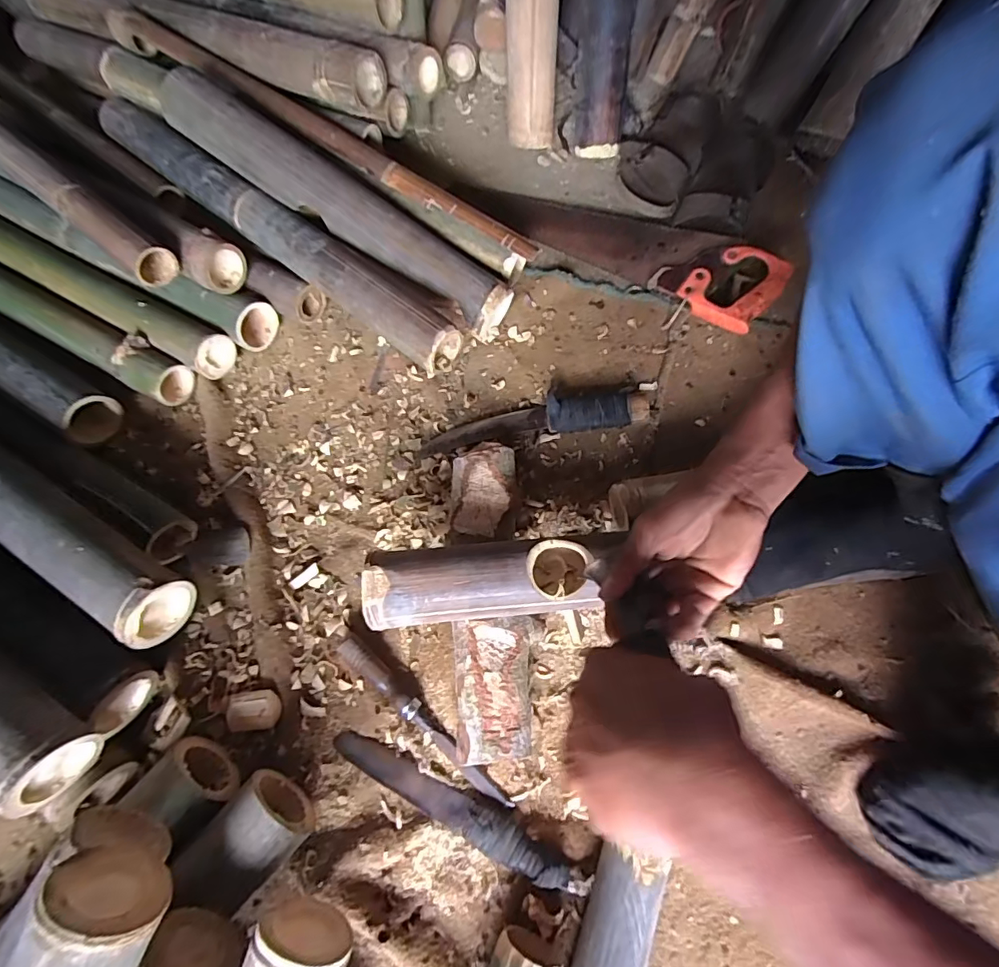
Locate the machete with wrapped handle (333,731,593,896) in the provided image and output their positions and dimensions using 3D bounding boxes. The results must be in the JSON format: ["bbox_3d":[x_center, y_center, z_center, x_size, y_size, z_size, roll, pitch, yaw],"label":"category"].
[{"bbox_3d":[-0.045,0.322,0.493,0.278,0.021,0.039,24,72,11],"label":"machete with wrapped handle"}]

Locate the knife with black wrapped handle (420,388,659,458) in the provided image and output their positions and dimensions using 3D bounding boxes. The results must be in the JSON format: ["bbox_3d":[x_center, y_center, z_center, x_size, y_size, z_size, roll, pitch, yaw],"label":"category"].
[{"bbox_3d":[0.044,-0.085,0.636,0.297,0.033,0.054,-9,69,-1],"label":"knife with black wrapped handle"}]

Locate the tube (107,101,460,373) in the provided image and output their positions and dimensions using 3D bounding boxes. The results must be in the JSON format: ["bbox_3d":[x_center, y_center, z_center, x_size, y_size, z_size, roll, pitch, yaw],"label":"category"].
[{"bbox_3d":[-0.309,-0.349,0.666,0.636,0.070,0.070,37,75,15],"label":"tube"}]

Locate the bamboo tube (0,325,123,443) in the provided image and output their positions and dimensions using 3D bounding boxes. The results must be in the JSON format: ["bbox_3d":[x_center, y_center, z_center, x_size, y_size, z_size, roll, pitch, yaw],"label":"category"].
[{"bbox_3d":[-0.695,-0.185,0.681,0.429,0.057,0.072,30,73,13],"label":"bamboo tube"}]

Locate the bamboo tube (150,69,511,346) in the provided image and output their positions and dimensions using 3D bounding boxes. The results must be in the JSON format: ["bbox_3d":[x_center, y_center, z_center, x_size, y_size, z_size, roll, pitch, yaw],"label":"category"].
[{"bbox_3d":[-0.207,-0.364,0.650,0.505,0.072,0.085,33,73,-3],"label":"bamboo tube"}]

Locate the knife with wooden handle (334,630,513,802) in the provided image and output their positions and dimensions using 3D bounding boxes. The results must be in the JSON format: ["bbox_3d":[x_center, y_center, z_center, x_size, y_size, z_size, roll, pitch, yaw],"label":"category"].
[{"bbox_3d":[-0.081,0.247,0.523,0.237,0.020,0.025,38,75,15],"label":"knife with wooden handle"}]

